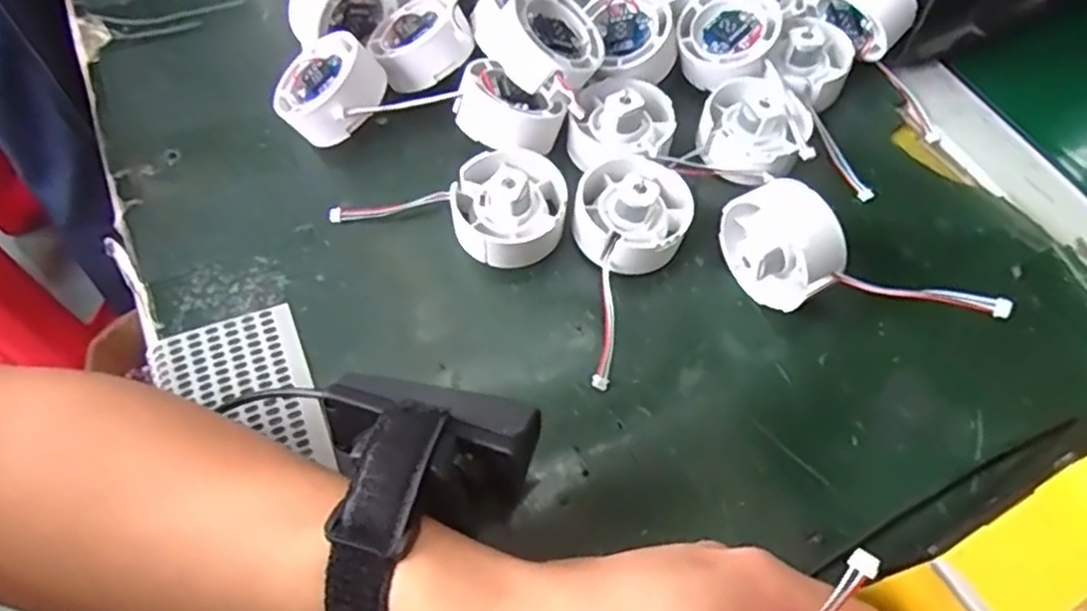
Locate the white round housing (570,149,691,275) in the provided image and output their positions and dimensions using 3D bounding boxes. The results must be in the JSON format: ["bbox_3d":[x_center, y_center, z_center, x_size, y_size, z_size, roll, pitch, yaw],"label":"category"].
[{"bbox_3d":[0.043,-0.047,0.341,0.053,0.034,0.061,19,61,10],"label":"white round housing"}]

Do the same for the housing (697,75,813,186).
[{"bbox_3d":[0.108,-0.089,0.366,0.053,0.028,0.064,24,62,13],"label":"housing"}]

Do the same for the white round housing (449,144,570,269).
[{"bbox_3d":[-0.016,-0.047,0.342,0.055,0.033,0.052,0,59,-1],"label":"white round housing"}]

